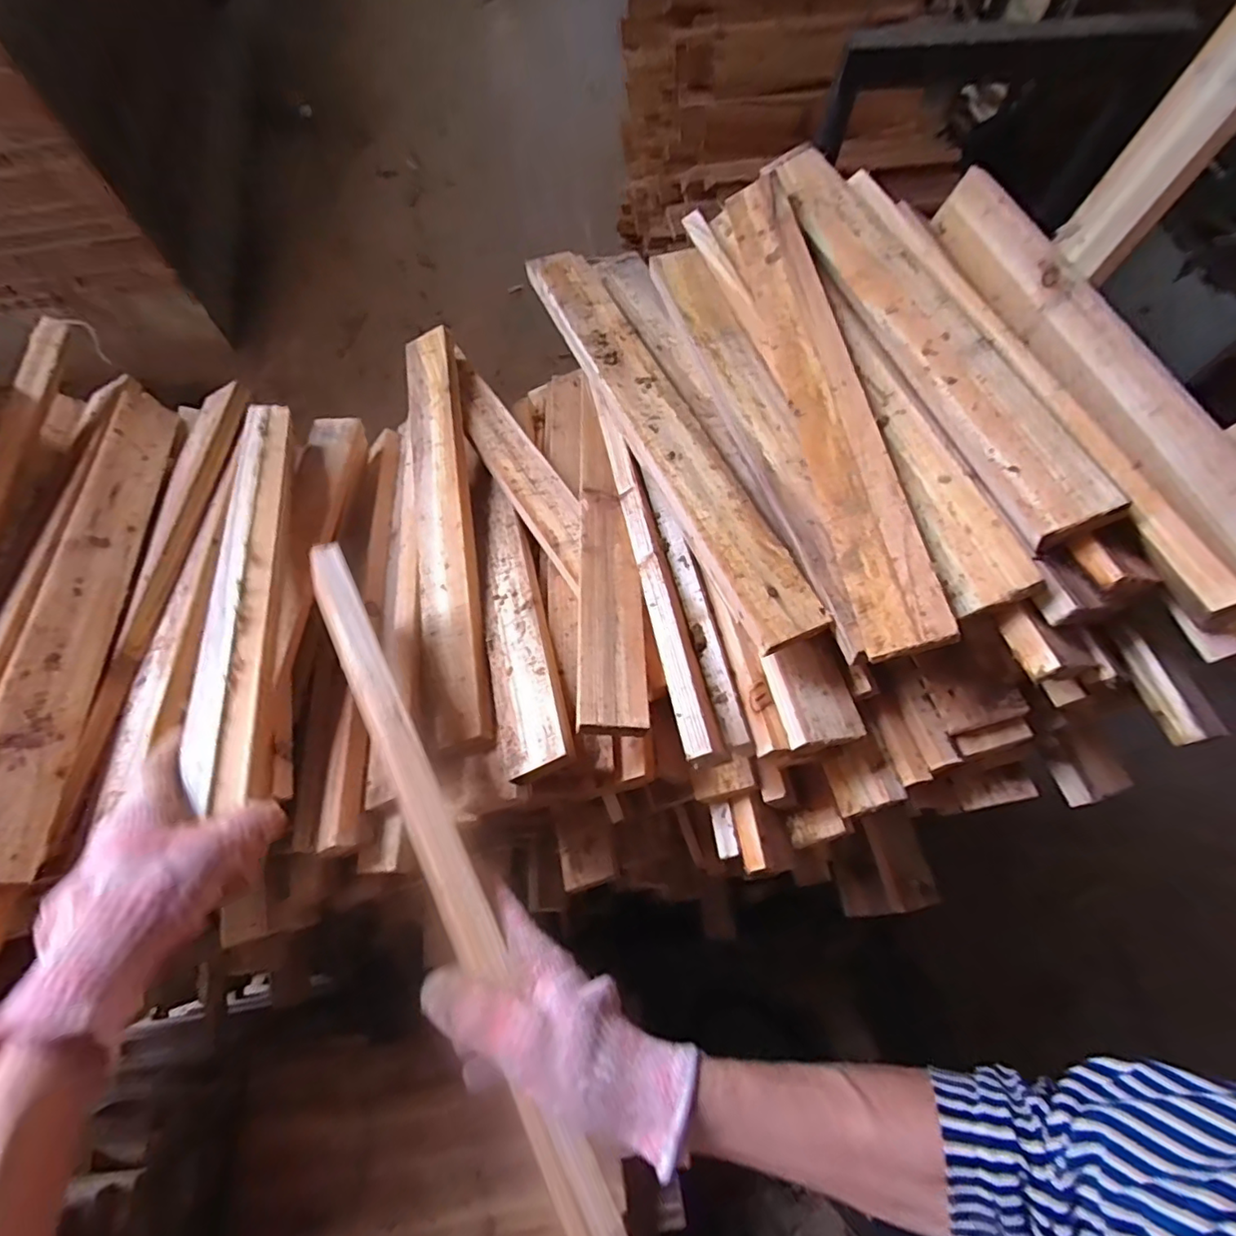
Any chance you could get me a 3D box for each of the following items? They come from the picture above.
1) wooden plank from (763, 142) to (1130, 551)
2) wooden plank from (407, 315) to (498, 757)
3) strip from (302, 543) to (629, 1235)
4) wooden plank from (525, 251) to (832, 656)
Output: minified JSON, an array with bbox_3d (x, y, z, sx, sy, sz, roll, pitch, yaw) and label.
[{"bbox_3d":[0.227,-0.256,0.470,0.058,0.015,0.483,-22,59,12],"label":"wooden plank"},{"bbox_3d":[-0.166,-0.100,0.566,0.061,0.023,0.454,-19,65,15],"label":"wooden plank"},{"bbox_3d":[-0.114,0.141,0.369,0.030,0.019,0.487,-28,67,-10],"label":"strip"},{"bbox_3d":[0.027,-0.177,0.503,0.060,0.018,0.472,-21,63,-11],"label":"wooden plank"}]

